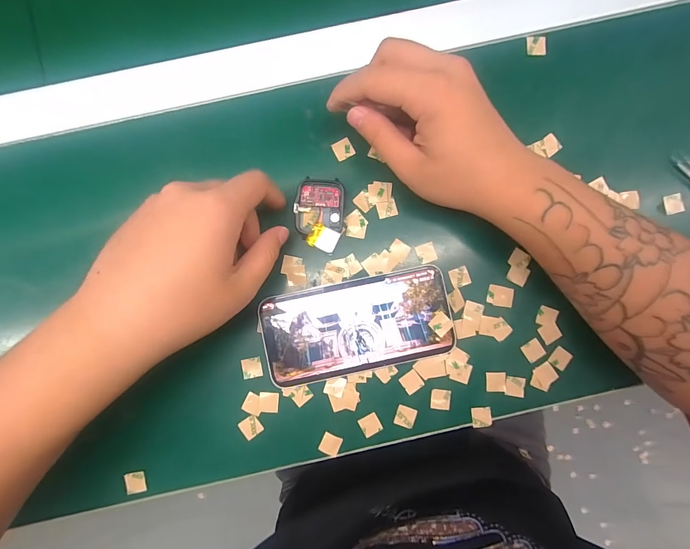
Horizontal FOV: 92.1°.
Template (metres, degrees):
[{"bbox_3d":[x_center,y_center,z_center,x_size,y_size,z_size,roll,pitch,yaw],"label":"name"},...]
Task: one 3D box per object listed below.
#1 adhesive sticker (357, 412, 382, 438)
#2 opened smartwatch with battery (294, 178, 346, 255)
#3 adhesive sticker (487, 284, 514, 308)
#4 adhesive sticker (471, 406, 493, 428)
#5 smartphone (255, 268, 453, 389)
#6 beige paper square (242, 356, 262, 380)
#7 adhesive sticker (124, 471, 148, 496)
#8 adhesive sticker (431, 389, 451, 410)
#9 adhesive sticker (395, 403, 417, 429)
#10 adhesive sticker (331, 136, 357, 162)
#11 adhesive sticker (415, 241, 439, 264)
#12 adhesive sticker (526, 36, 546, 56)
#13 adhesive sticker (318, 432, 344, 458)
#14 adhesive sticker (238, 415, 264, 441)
[{"bbox_3d":[0.020,0.119,0.263,0.016,0.004,0.015,-30,87,-1],"label":"adhesive sticker"},{"bbox_3d":[-0.020,-0.047,0.259,0.037,0.017,0.056,1,88,-1],"label":"opened smartwatch with battery"},{"bbox_3d":[0.125,0.018,0.266,0.020,0.004,0.016,11,88,-1],"label":"adhesive sticker"},{"bbox_3d":[0.109,0.114,0.264,0.015,0.004,0.015,-4,88,-2],"label":"adhesive sticker"},{"bbox_3d":[0.010,0.039,0.260,0.143,0.009,0.069,-12,88,-2],"label":"smartphone"},{"bbox_3d":[-0.074,0.074,0.264,0.015,0.004,0.016,-11,86,-8],"label":"beige paper square"},{"bbox_3d":[-0.163,0.162,0.259,0.014,0.004,0.016,-11,84,-12],"label":"adhesive sticker"},{"bbox_3d":[0.076,0.099,0.264,0.015,0.004,0.015,5,80,0],"label":"adhesive sticker"},{"bbox_3d":[0.048,0.113,0.263,0.016,0.004,0.015,18,80,4],"label":"adhesive sticker"},{"bbox_3d":[-0.001,-0.101,0.268,0.015,0.004,0.016,-28,89,-2],"label":"adhesive sticker"},{"bbox_3d":[0.066,-0.017,0.266,0.016,0.004,0.015,-18,89,-2],"label":"adhesive sticker"},{"bbox_3d":[0.159,-0.190,0.277,0.015,0.004,0.014,-2,101,9],"label":"adhesive sticker"},{"bbox_3d":[-0.011,0.134,0.262,0.016,0.004,0.015,24,85,2],"label":"adhesive sticker"},{"bbox_3d":[-0.074,0.120,0.262,0.016,0.004,0.016,-36,91,-7],"label":"adhesive sticker"}]

